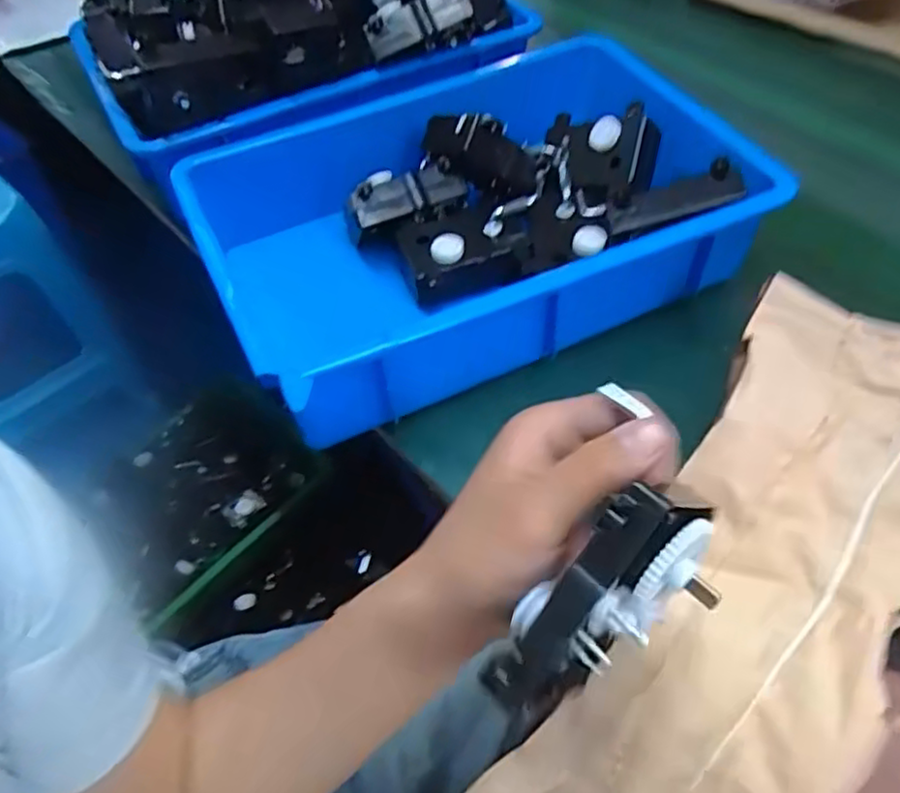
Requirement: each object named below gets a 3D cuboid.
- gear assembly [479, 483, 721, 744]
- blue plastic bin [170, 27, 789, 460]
[{"bbox_3d":[0.057,0.080,0.255,0.041,0.109,0.044,45,21,29],"label":"gear assembly"},{"bbox_3d":[0.012,-0.160,0.558,0.387,0.105,0.298,-19,54,-13],"label":"blue plastic bin"}]

